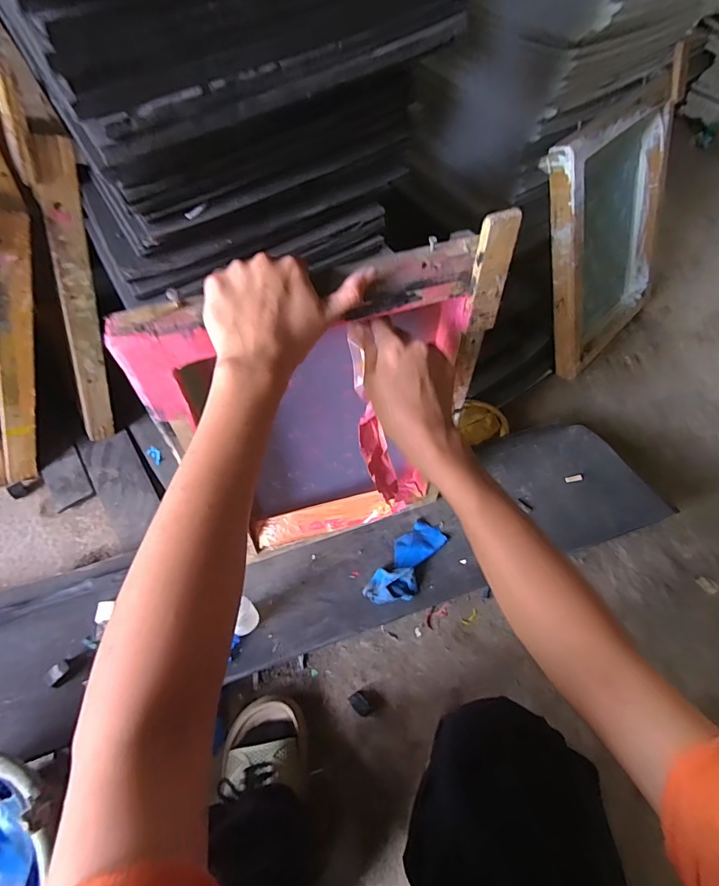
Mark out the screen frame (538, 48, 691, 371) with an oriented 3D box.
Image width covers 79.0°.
[{"bbox_3d":[0.445,-0.359,0.773,0.289,0.422,0.049,-42,44,-20],"label":"screen frame"}]

